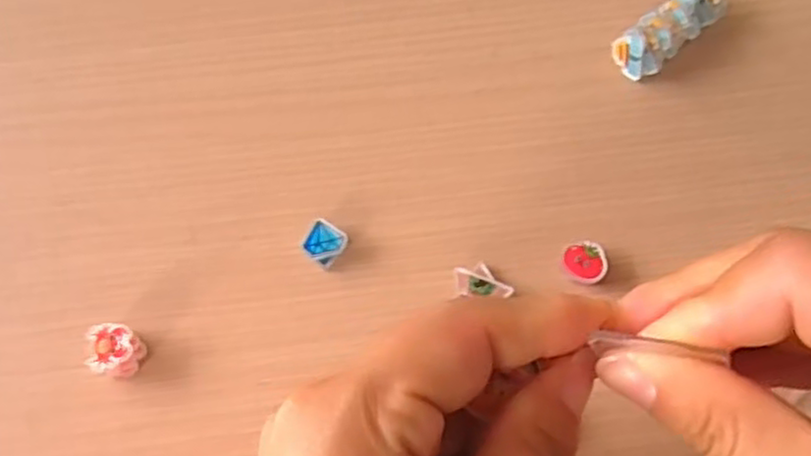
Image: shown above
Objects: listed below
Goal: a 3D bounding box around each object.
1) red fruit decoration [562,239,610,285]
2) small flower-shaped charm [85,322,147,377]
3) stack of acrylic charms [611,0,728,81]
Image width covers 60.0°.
[{"bbox_3d":[0.059,0.012,0.231,0.013,0.006,0.014,0,67,0],"label":"red fruit decoration"},{"bbox_3d":[-0.090,0.038,0.219,0.013,0.012,0.015,-10,67,-4],"label":"small flower-shaped charm"},{"bbox_3d":[0.102,-0.077,0.264,0.052,0.014,0.016,-39,72,-15],"label":"stack of acrylic charms"}]

